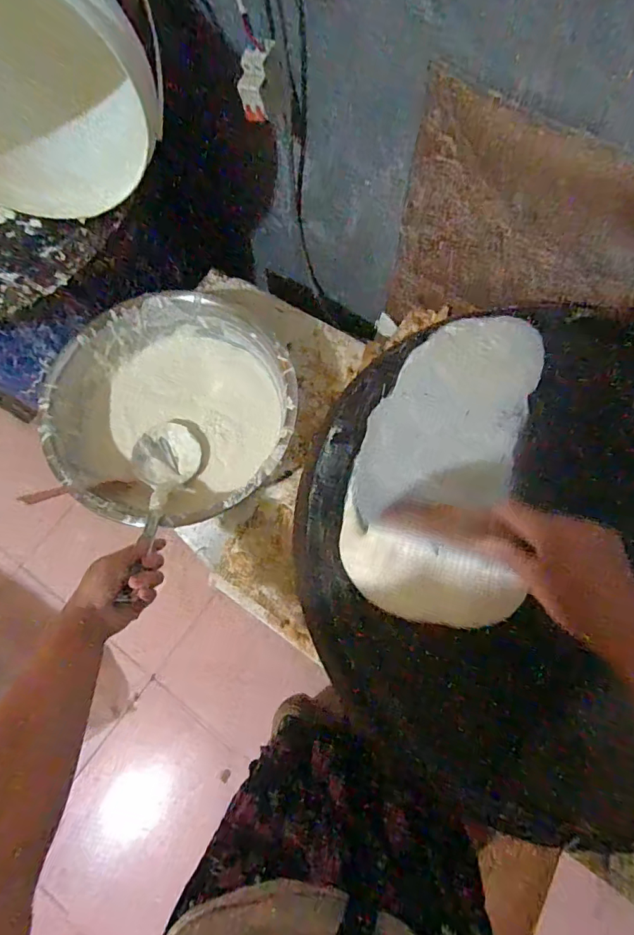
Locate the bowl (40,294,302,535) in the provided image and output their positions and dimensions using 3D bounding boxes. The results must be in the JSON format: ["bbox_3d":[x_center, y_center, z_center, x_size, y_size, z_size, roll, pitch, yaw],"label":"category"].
[{"bbox_3d":[-0.232,-0.093,0.798,0.364,0.116,0.393,0,73,1],"label":"bowl"}]

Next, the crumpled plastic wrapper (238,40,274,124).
[{"bbox_3d":[-0.086,-0.531,0.659,0.040,0.093,0.015,9,56,-8],"label":"crumpled plastic wrapper"}]

